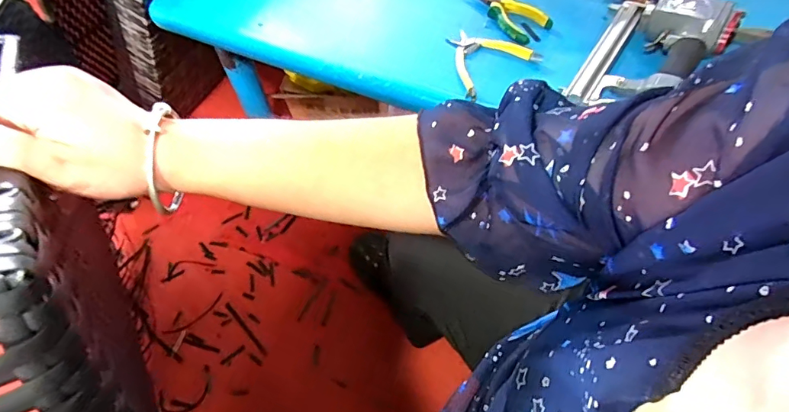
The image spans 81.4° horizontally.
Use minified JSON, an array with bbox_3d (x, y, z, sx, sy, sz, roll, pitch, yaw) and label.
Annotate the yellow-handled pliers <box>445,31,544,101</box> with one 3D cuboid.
[{"bbox_3d":[0.154,-0.219,0.687,0.125,0.023,0.130,-8,60,-6],"label":"yellow-handled pliers"}]

